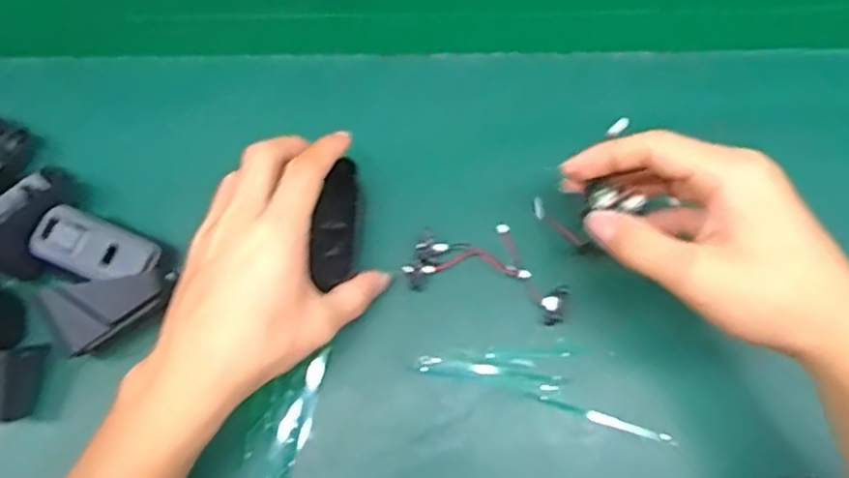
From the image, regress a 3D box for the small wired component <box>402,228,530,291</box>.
[{"bbox_3d":[0.024,0.012,0.417,0.070,0.014,0.029,-5,73,1],"label":"small wired component"}]

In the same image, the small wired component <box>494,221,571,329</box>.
[{"bbox_3d":[0.065,0.018,0.415,0.019,0.015,0.069,-27,74,-6],"label":"small wired component"}]

